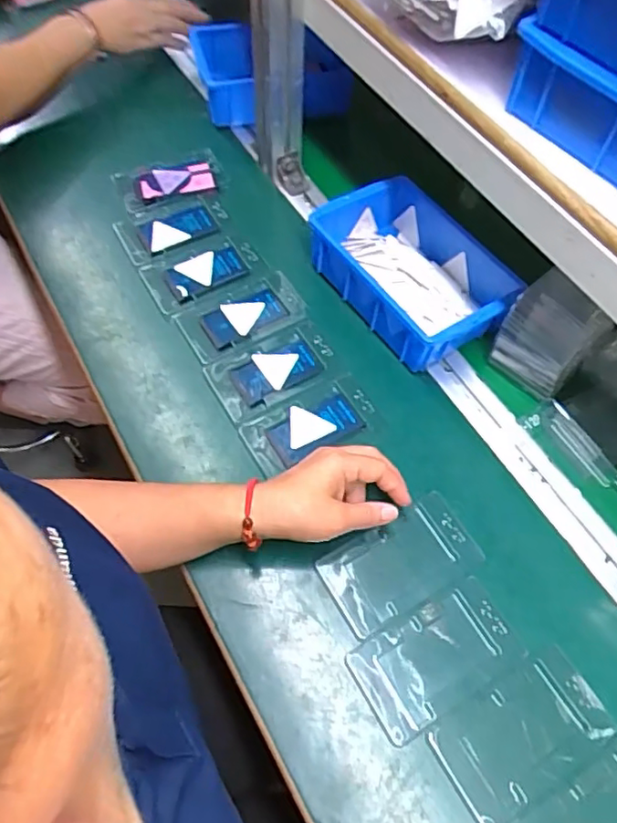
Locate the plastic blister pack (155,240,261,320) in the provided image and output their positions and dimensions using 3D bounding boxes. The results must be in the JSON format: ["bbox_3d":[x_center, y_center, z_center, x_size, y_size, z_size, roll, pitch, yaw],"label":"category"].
[{"bbox_3d":[-0.117,-0.153,0.680,0.121,0.017,0.075,-26,64,-18],"label":"plastic blister pack"}]

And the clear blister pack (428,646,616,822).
[{"bbox_3d":[0.160,0.241,0.455,0.126,0.013,0.071,-26,64,-18],"label":"clear blister pack"}]

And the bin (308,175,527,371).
[{"bbox_3d":[0.111,-0.147,0.644,0.139,0.065,0.204,-31,66,-20],"label":"bin"}]

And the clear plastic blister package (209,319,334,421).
[{"bbox_3d":[-0.035,-0.040,0.611,0.122,0.014,0.074,-25,64,-17],"label":"clear plastic blister package"}]

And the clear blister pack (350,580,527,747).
[{"bbox_3d":[0.100,0.193,0.479,0.126,0.012,0.073,-25,64,-17],"label":"clear blister pack"}]

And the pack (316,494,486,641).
[{"bbox_3d":[0.077,0.125,0.515,0.127,0.010,0.073,-26,64,-18],"label":"pack"}]

